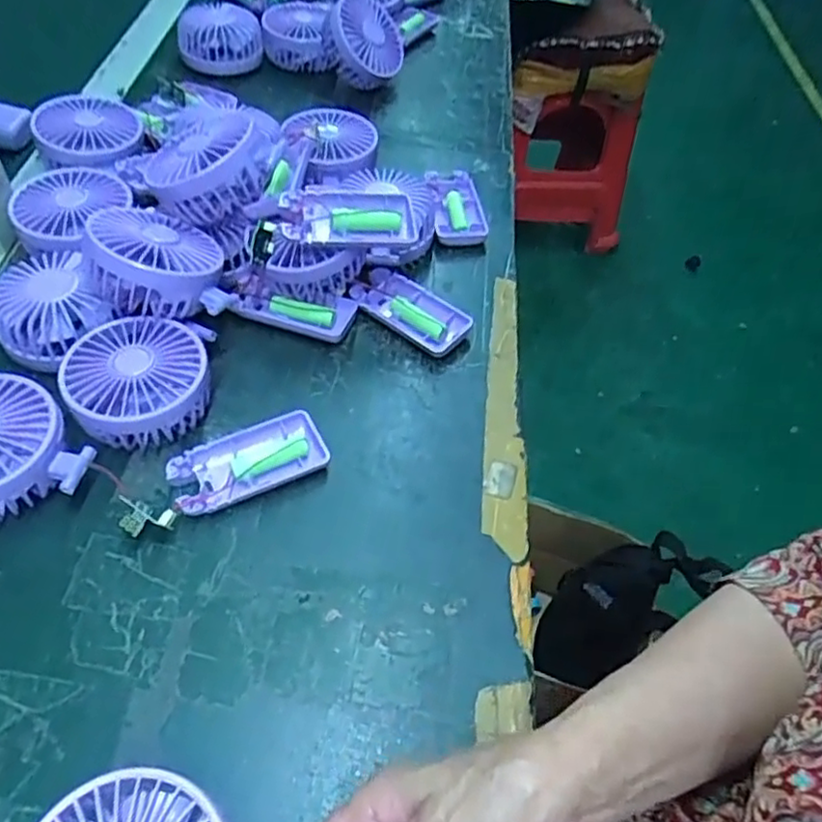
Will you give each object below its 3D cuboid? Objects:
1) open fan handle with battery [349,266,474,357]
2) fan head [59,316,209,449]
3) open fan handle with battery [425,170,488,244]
[{"bbox_3d":[0.000,-0.075,0.513,0.087,0.016,0.044,35,57,20],"label":"open fan handle with battery"},{"bbox_3d":[-0.174,-0.017,0.434,0.084,0.042,0.081,3,52,-4],"label":"fan head"},{"bbox_3d":[0.038,-0.178,0.594,0.043,0.017,0.084,-3,53,-8],"label":"open fan handle with battery"}]

